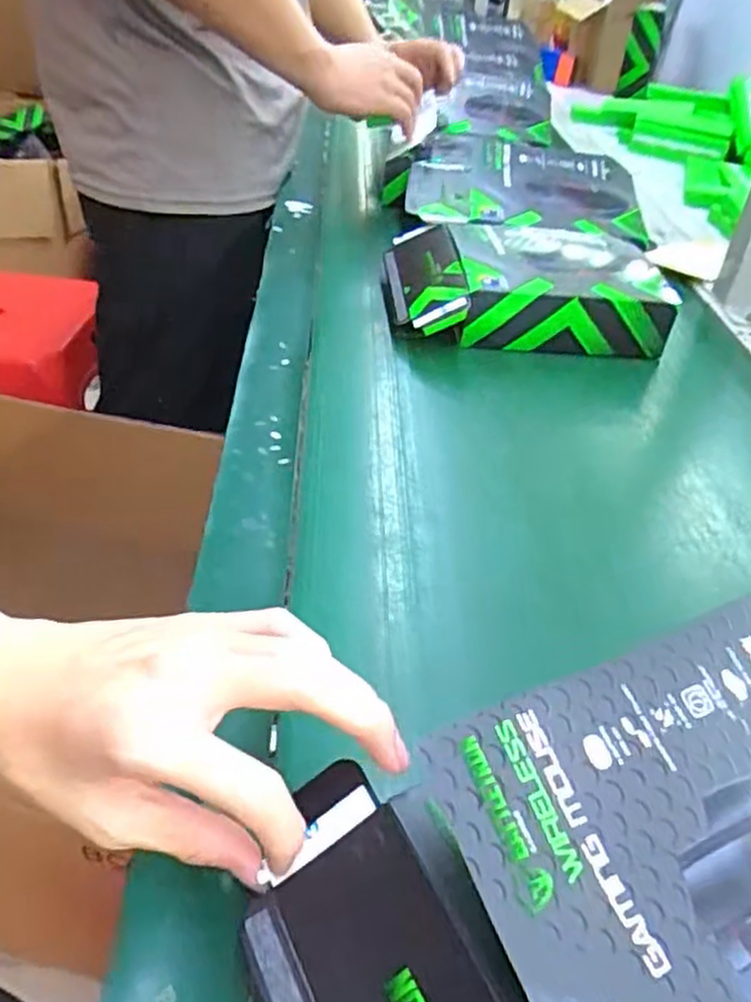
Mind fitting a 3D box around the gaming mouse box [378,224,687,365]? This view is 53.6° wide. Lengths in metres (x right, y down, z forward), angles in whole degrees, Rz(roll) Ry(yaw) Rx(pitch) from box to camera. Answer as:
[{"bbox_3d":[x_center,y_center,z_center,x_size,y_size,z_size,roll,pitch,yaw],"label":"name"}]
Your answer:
[{"bbox_3d":[0.132,-0.201,0.686,0.232,0.060,0.174,2,40,-6],"label":"gaming mouse box"}]

